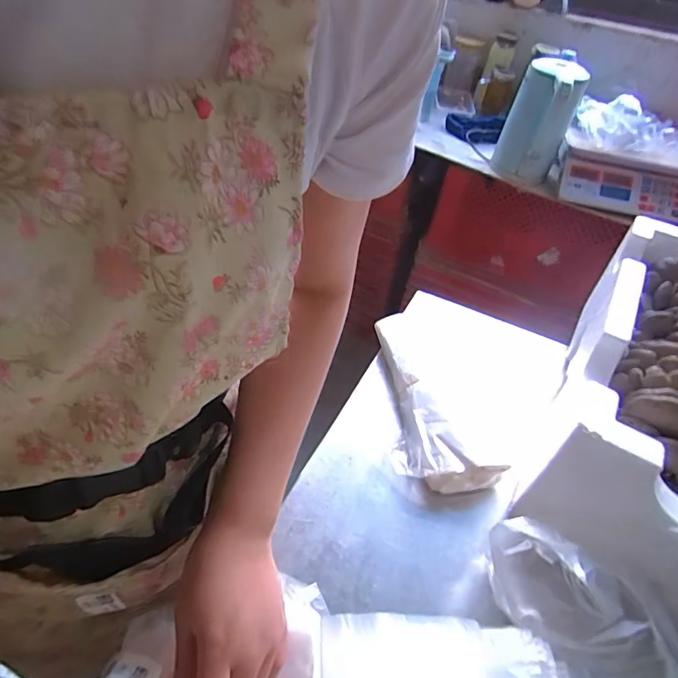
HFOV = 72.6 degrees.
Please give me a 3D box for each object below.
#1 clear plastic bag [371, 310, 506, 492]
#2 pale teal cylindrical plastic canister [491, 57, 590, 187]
[{"bbox_3d":[0.092,0.063,0.543,0.097,0.043,0.242,-6,46,-13],"label":"clear plastic bag"},{"bbox_3d":[0.437,-0.468,1.036,0.134,0.248,0.133,23,47,15],"label":"pale teal cylindrical plastic canister"}]

